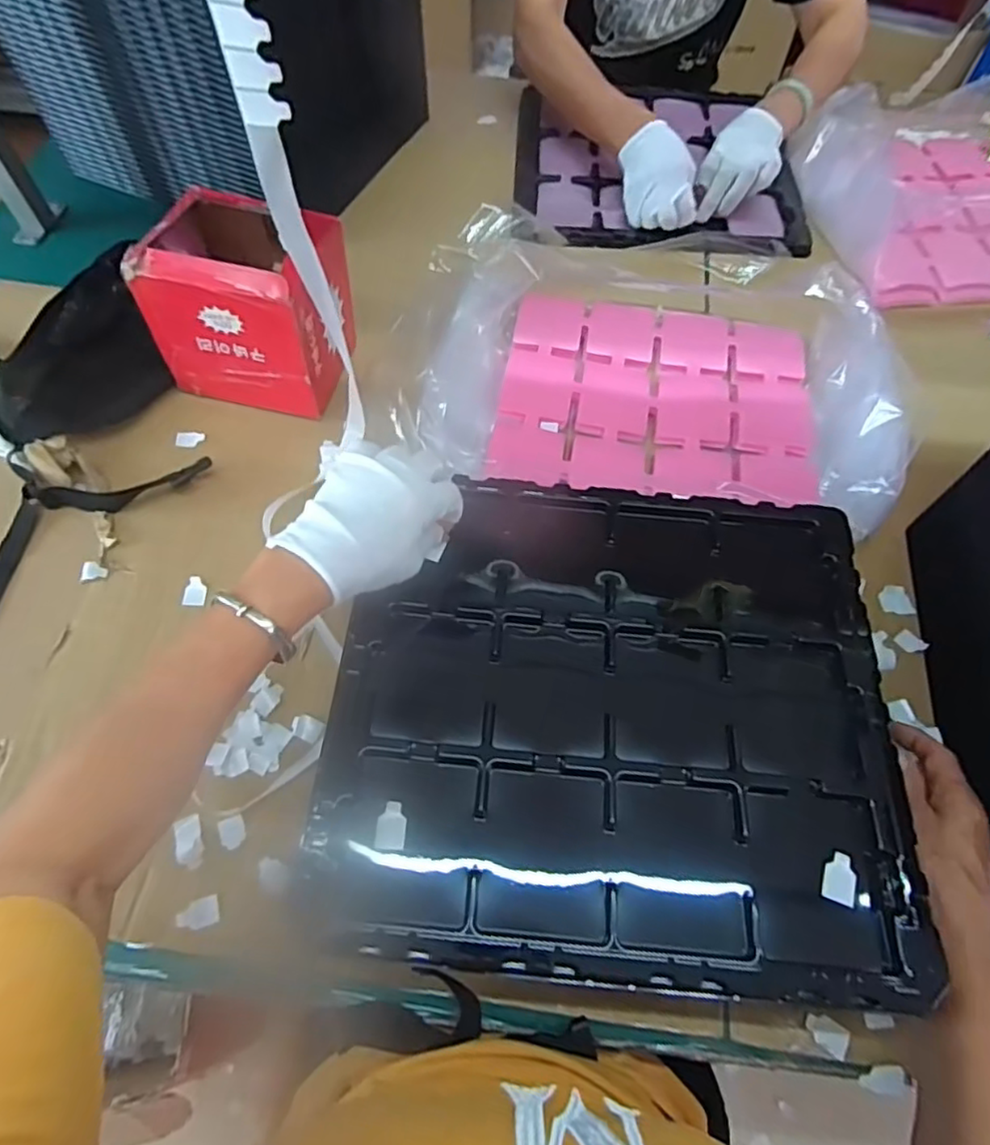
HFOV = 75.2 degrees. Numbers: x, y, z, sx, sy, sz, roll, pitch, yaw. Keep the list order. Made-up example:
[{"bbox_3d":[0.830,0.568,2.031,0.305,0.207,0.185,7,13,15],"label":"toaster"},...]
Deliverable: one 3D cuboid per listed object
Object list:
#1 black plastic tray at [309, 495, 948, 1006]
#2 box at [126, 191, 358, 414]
[{"bbox_3d":[0.076,0.084,0.433,0.354,0.025,0.317,5,62,1],"label":"black plastic tray"},{"bbox_3d":[-0.230,-0.261,0.632,0.146,0.151,0.143,17,63,8],"label":"box"}]

